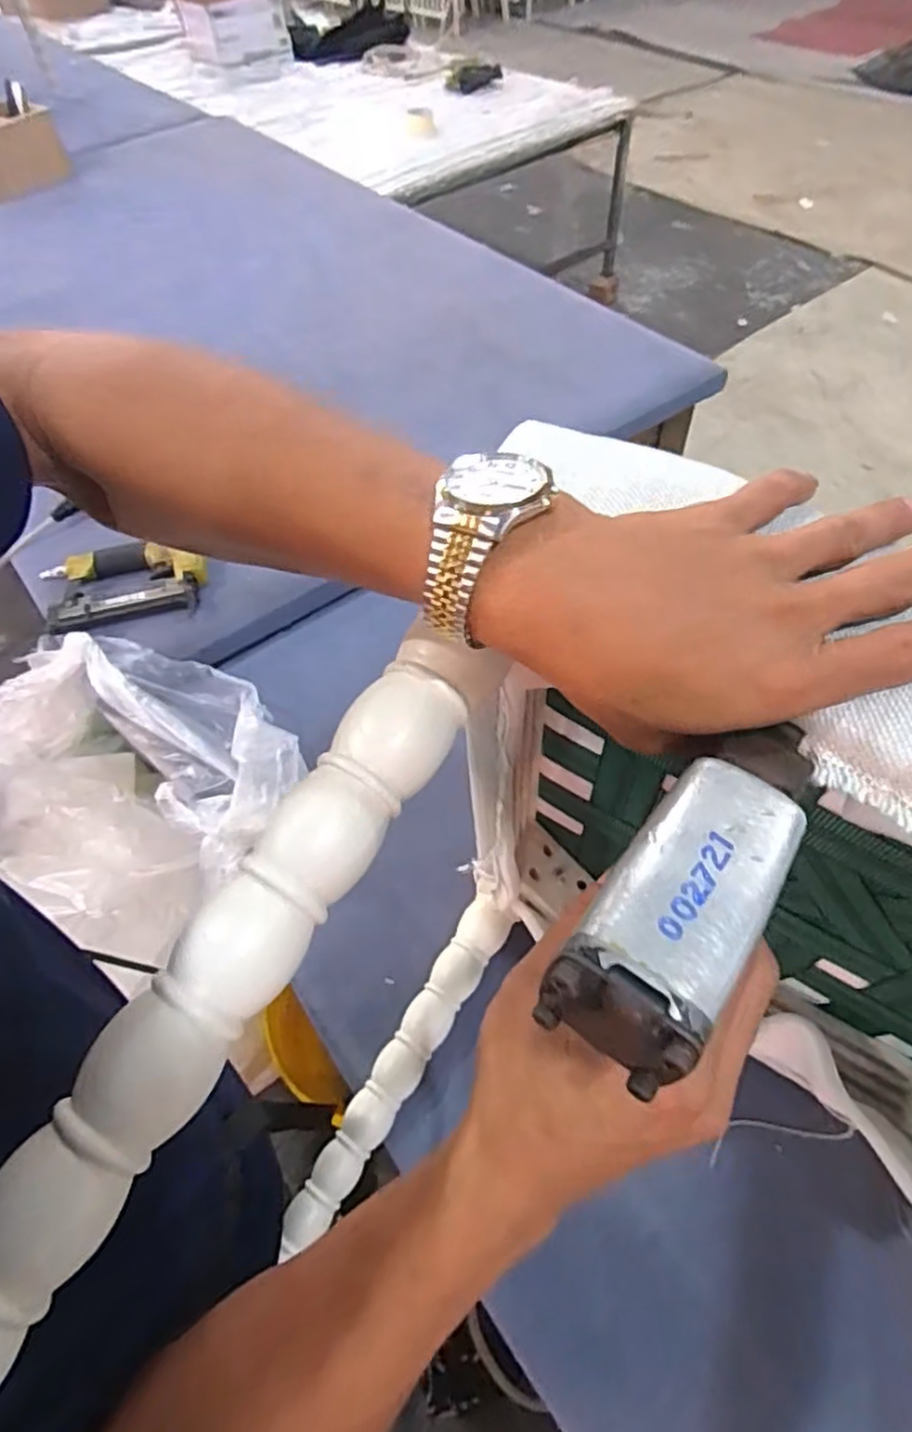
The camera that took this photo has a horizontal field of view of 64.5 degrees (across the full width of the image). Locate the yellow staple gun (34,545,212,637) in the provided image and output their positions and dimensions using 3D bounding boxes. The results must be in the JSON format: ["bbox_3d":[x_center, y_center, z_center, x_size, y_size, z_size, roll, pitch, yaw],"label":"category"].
[{"bbox_3d":[-0.416,-0.170,0.915,0.196,0.040,0.135,-14,55,-6],"label":"yellow staple gun"}]

